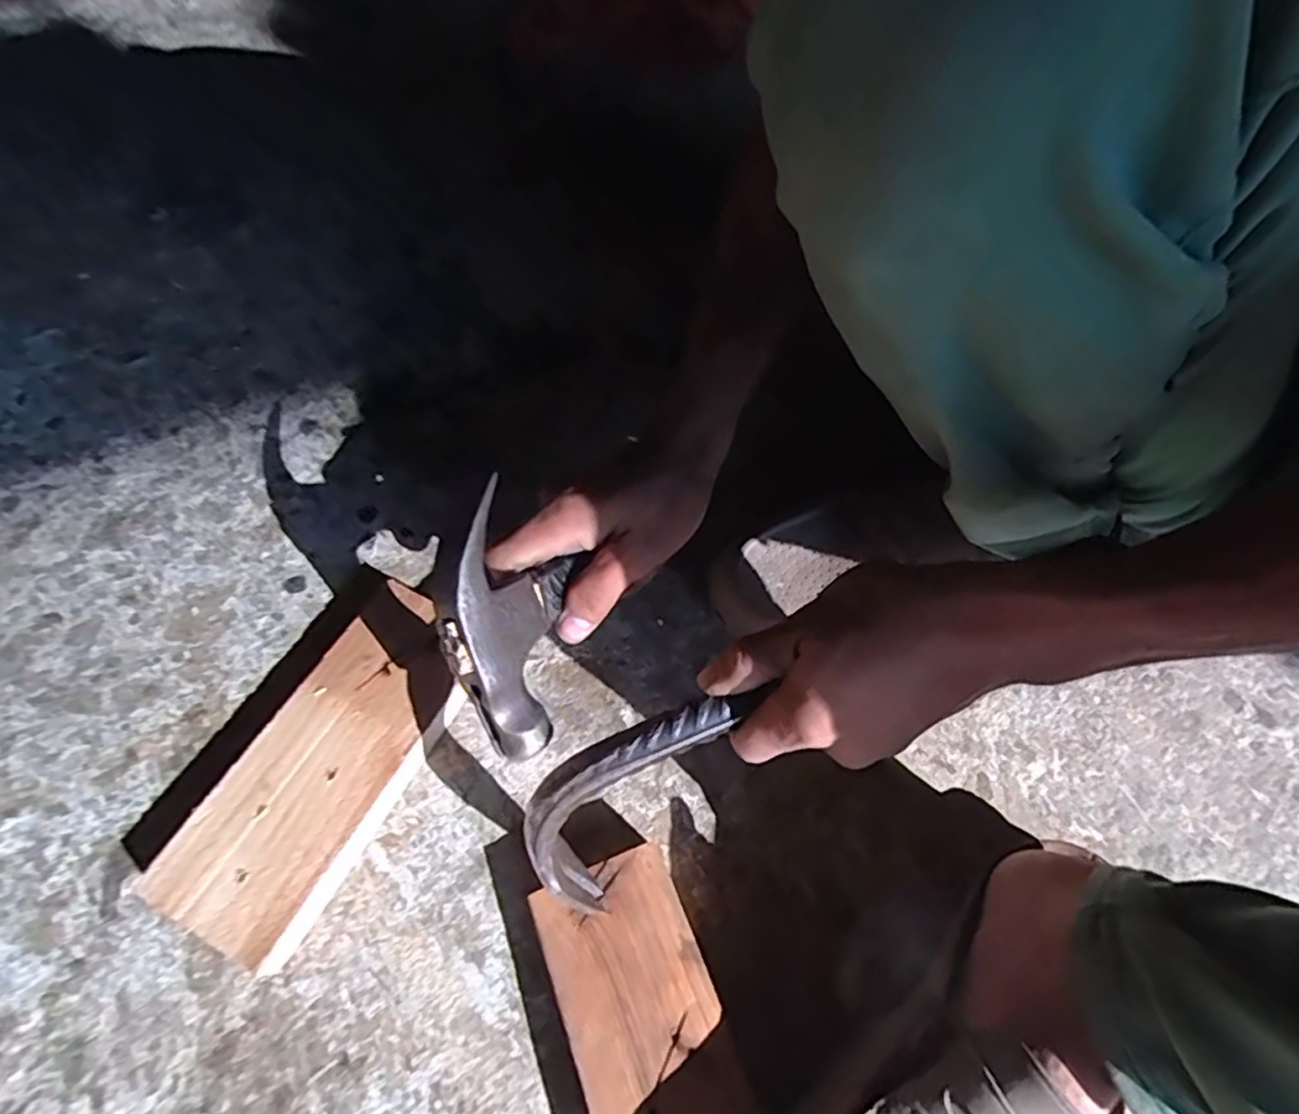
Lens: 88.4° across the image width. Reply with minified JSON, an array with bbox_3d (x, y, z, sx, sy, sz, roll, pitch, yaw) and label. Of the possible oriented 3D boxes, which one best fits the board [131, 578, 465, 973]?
[{"bbox_3d":[-0.180,0.113,0.382,0.083,0.024,0.195,27,63,11],"label":"board"}]

